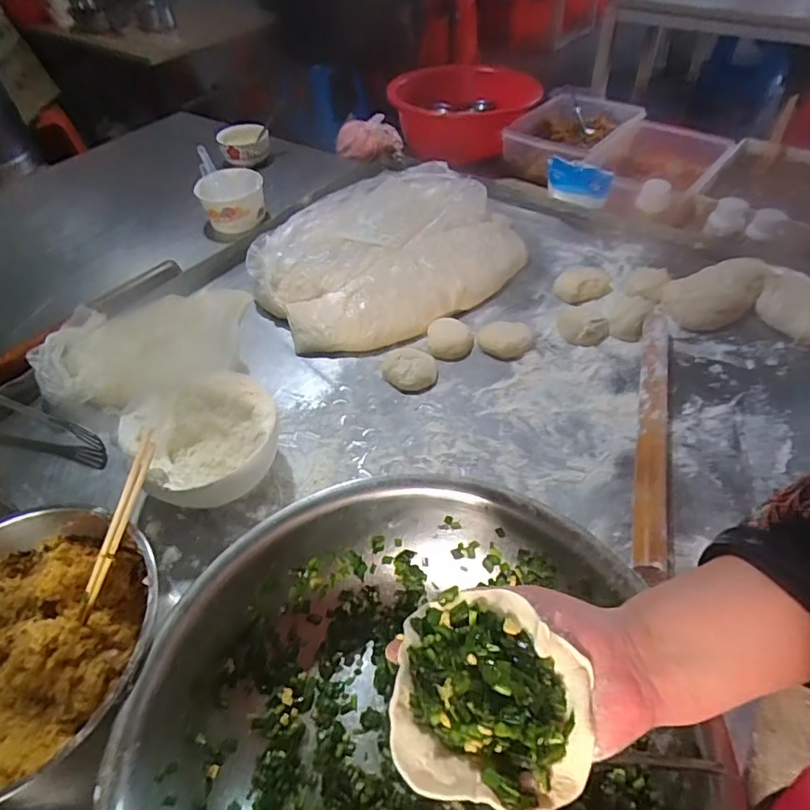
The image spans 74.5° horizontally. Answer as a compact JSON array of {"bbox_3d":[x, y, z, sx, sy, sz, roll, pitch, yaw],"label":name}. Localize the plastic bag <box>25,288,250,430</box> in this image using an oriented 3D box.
[{"bbox_3d":[-0.341,-0.066,0.696,0.266,0.091,0.200,-1,49,3],"label":"plastic bag"}]

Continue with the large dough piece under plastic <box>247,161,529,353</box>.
[{"bbox_3d":[-0.019,-0.243,0.831,0.423,0.072,0.300,-34,55,-23],"label":"large dough piece under plastic"}]

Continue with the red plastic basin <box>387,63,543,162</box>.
[{"bbox_3d":[0.138,-0.670,1.218,0.315,0.143,0.313,4,49,7],"label":"red plastic basin"}]

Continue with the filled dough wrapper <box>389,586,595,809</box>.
[{"bbox_3d":[0.047,0.156,0.292,0.101,0.034,0.098,2,51,7],"label":"filled dough wrapper"}]

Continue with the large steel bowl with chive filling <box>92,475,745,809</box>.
[{"bbox_3d":[0.003,0.245,0.384,0.361,0.122,0.374,-2,49,2],"label":"large steel bowl with chive filling"}]

